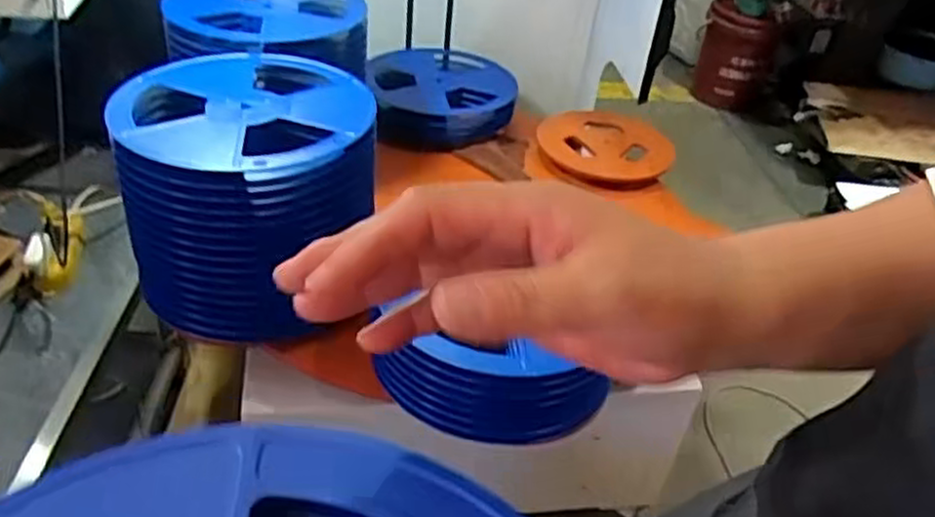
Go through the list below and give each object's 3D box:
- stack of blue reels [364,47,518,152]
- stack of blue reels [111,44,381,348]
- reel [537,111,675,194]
[{"bbox_3d":[-0.053,-0.348,1.593,0.315,0.083,0.307,0,38,-9],"label":"stack of blue reels"},{"bbox_3d":[-0.291,-0.102,1.037,0.297,0.253,0.325,-3,38,-13],"label":"stack of blue reels"},{"bbox_3d":[0.285,-0.229,1.528,0.254,0.042,0.288,31,44,28],"label":"reel"}]

